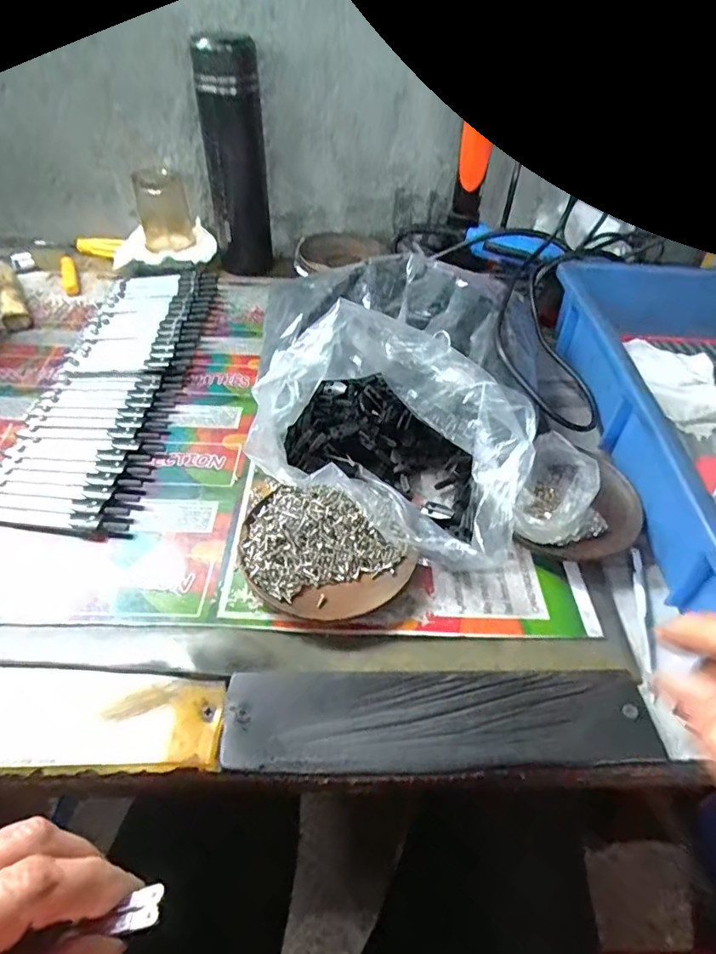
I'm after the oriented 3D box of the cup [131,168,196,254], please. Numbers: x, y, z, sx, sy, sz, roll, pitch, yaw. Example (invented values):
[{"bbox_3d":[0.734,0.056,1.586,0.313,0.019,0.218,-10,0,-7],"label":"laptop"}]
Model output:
[{"bbox_3d":[-0.222,-0.303,0.602,0.055,0.072,0.051,-12,47,-15],"label":"cup"}]

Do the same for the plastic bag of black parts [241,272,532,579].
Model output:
[{"bbox_3d":[0.027,-0.042,0.382,0.205,0.110,0.151,21,47,18],"label":"plastic bag of black parts"}]

